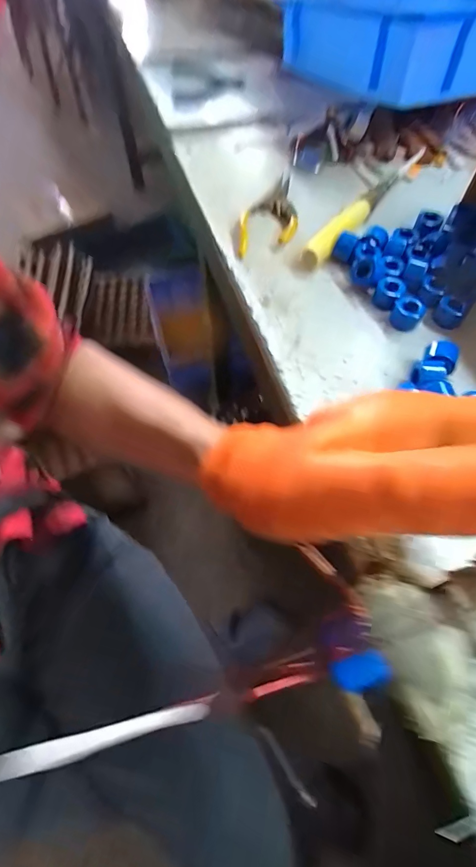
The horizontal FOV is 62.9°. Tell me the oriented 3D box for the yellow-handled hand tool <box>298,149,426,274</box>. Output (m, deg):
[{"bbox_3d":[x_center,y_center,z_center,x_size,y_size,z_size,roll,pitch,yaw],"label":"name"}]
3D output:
[{"bbox_3d":[0.137,-0.251,0.420,0.027,0.020,0.223,32,67,18],"label":"yellow-handled hand tool"}]

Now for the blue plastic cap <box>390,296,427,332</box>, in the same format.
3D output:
[{"bbox_3d":[0.155,-0.110,0.357,0.027,0.019,0.025,-1,61,2],"label":"blue plastic cap"}]

